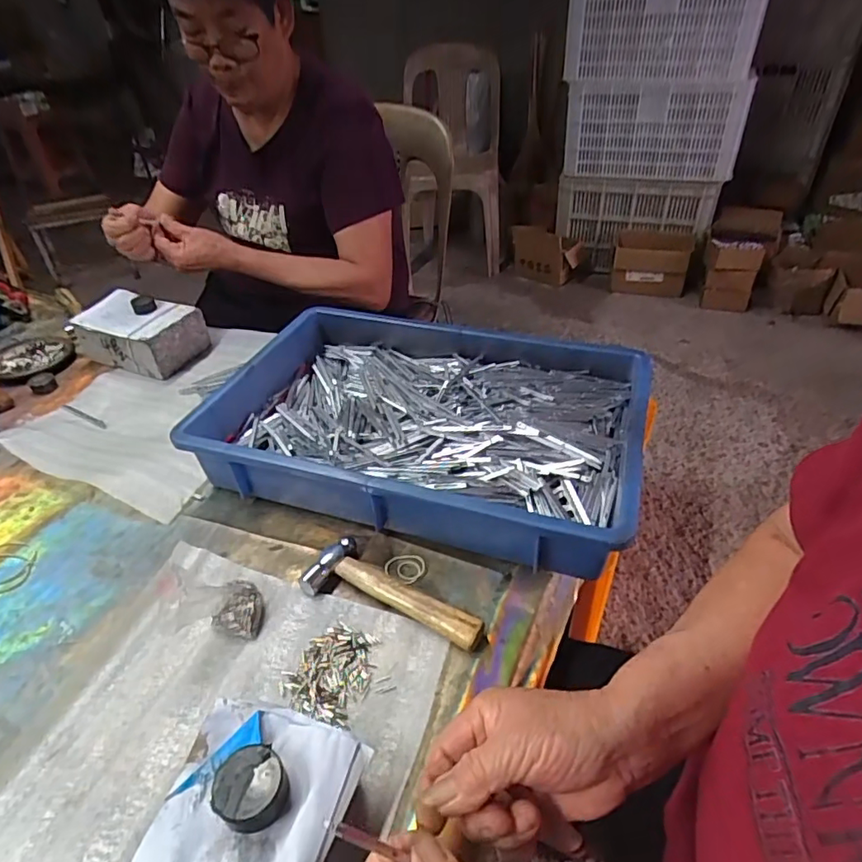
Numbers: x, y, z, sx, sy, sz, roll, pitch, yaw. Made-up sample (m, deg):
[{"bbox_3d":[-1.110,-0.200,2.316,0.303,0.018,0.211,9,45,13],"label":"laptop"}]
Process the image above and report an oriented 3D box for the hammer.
[{"bbox_3d":[-0.031,0.135,0.470,0.161,0.020,0.053,14,41,18],"label":"hammer"}]

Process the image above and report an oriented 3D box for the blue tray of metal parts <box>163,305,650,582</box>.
[{"bbox_3d":[-0.006,-0.008,0.599,0.431,0.091,0.281,13,40,16],"label":"blue tray of metal parts"}]

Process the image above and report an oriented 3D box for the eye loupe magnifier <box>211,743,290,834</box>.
[{"bbox_3d":[-0.101,0.202,0.310,0.037,0.020,0.038,-2,39,1],"label":"eye loupe magnifier"}]

